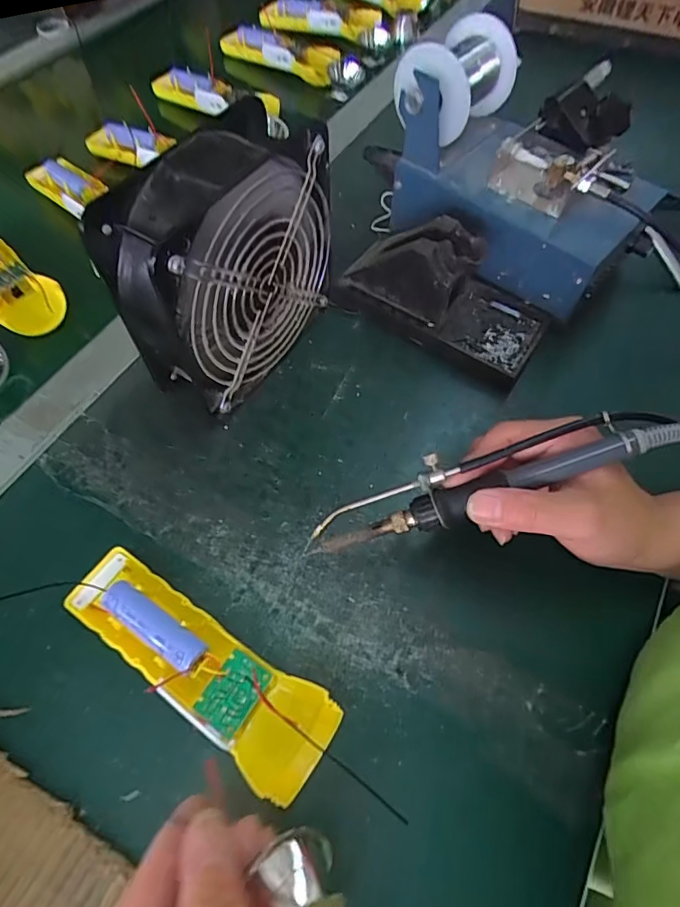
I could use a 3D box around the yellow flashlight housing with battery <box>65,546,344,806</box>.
[{"bbox_3d":[-0.078,0.110,0.277,0.164,0.031,0.050,34,65,17],"label":"yellow flashlight housing with battery"}]

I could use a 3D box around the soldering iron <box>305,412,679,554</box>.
[{"bbox_3d":[0.079,0.015,0.272,0.209,0.027,0.030,-19,60,10],"label":"soldering iron"}]

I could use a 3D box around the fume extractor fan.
[{"bbox_3d":[-0.071,-0.121,0.339,0.061,0.150,0.154,29,64,15],"label":"fume extractor fan"}]

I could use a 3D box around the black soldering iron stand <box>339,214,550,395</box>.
[{"bbox_3d":[0.084,-0.128,0.387,0.153,0.074,0.079,34,65,17],"label":"black soldering iron stand"}]

